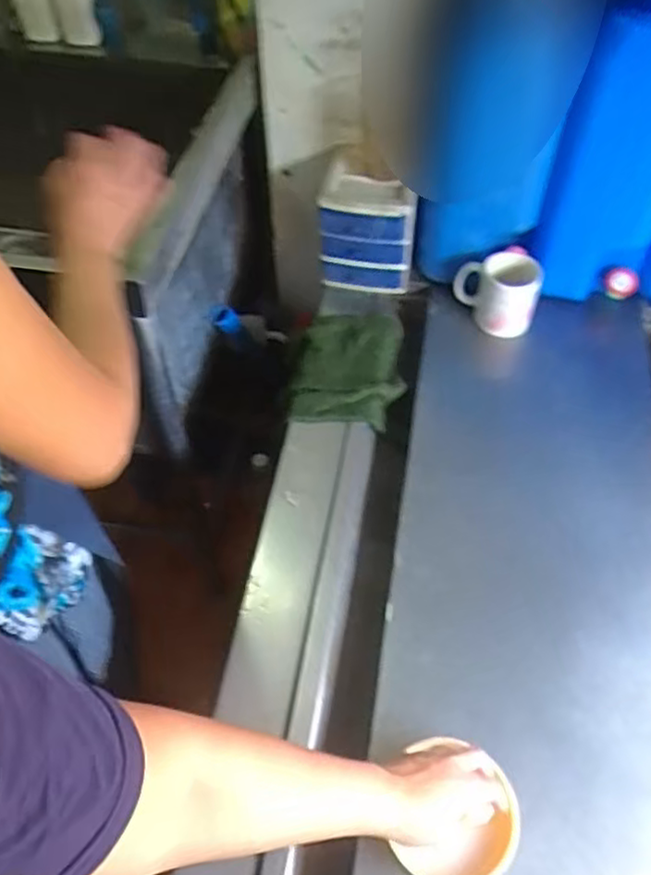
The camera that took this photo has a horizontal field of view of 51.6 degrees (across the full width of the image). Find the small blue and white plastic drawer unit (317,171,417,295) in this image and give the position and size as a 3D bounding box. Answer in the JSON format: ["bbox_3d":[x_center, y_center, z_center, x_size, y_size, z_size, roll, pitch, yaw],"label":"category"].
[{"bbox_3d":[0.063,-0.312,1.044,0.143,0.168,0.096,9,54,4],"label":"small blue and white plastic drawer unit"}]

